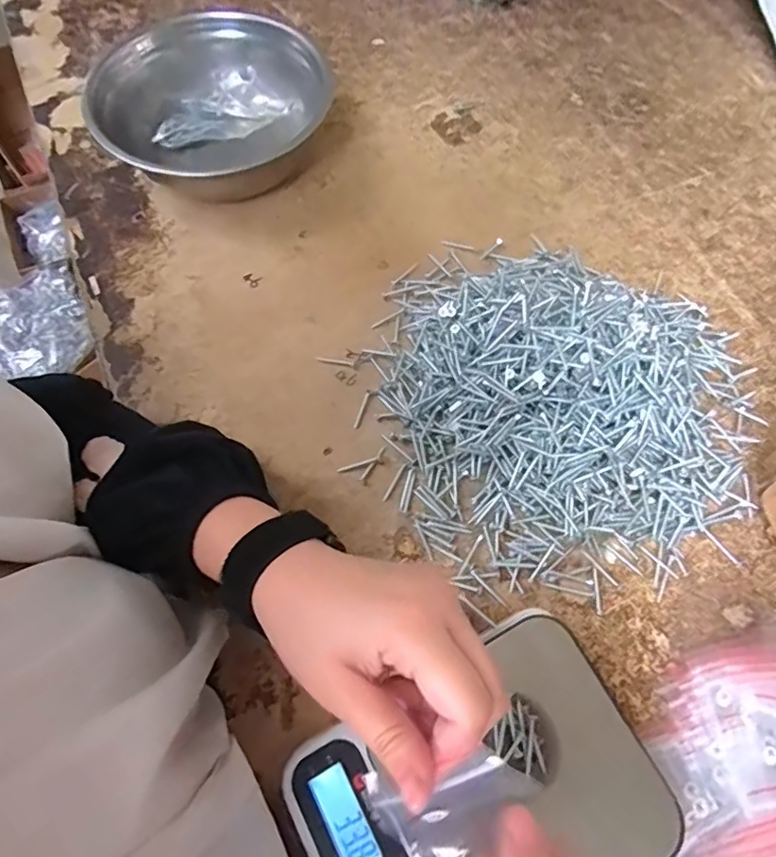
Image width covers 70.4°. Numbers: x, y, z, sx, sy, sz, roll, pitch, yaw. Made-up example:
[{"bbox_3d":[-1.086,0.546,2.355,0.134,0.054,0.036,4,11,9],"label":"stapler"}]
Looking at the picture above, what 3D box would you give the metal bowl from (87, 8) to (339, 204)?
[{"bbox_3d":[-0.154,-0.295,0.503,0.186,0.063,0.186,0,67,-1],"label":"metal bowl"}]

